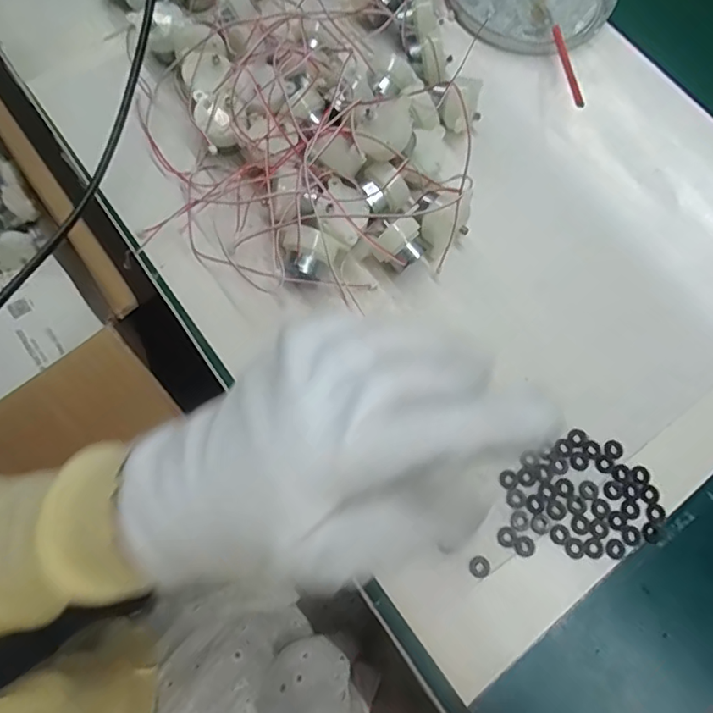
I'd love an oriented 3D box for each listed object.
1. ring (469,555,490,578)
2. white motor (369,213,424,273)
[{"bbox_3d":[0.065,0.111,0.275,0.011,0.004,0.011,0,73,-1],"label":"ring"},{"bbox_3d":[0.026,-0.063,0.314,0.030,0.030,0.022,-42,78,-12],"label":"white motor"}]

